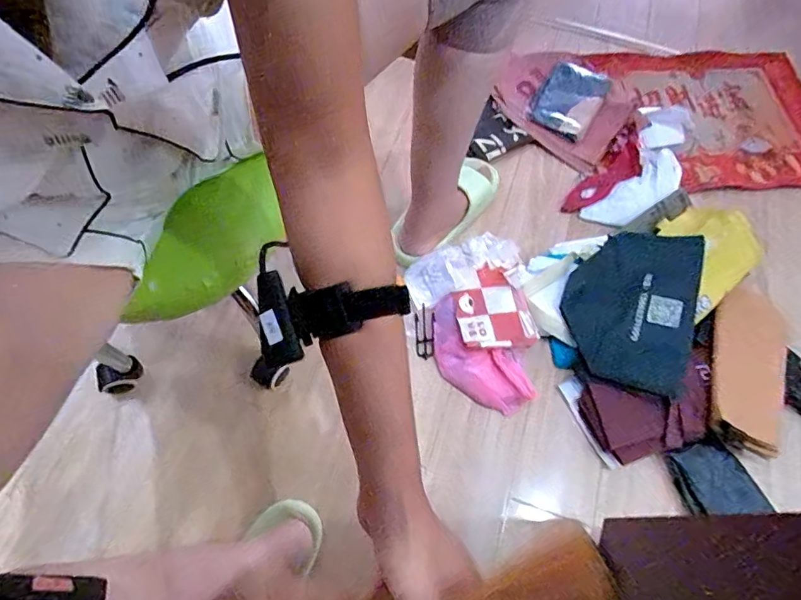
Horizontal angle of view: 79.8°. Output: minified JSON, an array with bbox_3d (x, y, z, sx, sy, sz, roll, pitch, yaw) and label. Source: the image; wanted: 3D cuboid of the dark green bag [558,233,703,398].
[{"bbox_3d":[0.361,0.005,0.757,0.179,0.085,0.255,7,67,5],"label":"dark green bag"}]

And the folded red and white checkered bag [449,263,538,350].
[{"bbox_3d":[0.147,0.009,0.779,0.118,0.032,0.148,-10,65,-9],"label":"folded red and white checkered bag"}]

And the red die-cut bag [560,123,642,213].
[{"bbox_3d":[0.422,-0.252,0.954,0.082,0.025,0.245,38,67,13],"label":"red die-cut bag"}]

